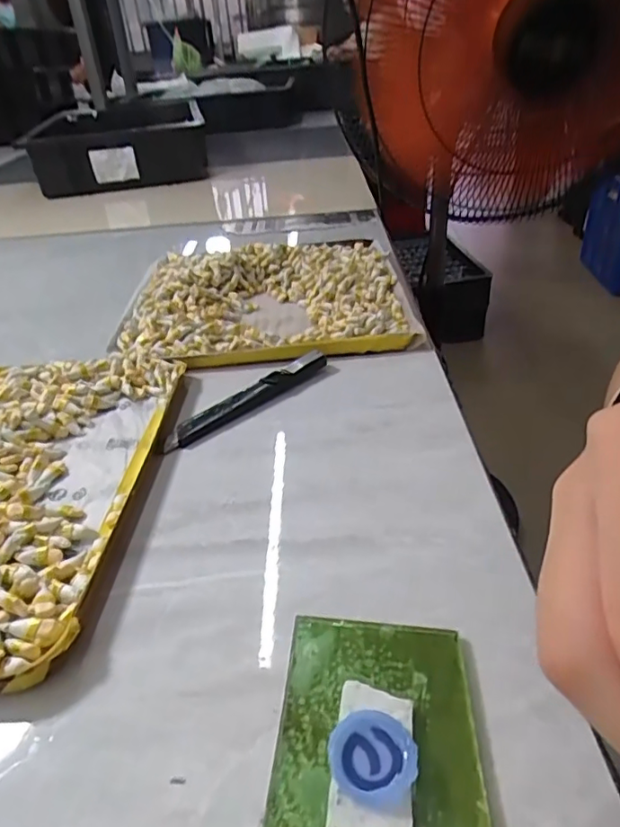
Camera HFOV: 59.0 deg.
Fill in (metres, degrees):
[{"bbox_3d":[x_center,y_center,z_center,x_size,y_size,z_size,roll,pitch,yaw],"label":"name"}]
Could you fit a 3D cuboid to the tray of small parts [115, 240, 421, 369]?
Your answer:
[{"bbox_3d":[-0.040,-0.109,0.486,0.225,0.035,0.219,-6,34,-1],"label":"tray of small parts"}]

